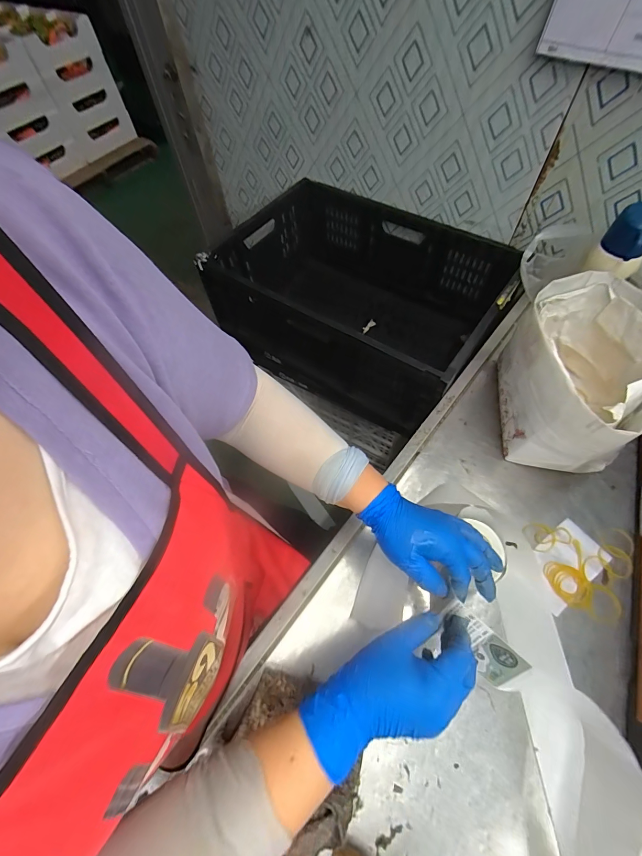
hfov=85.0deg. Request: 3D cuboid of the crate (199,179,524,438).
[{"bbox_3d":[0.077,-0.308,0.844,0.618,0.241,0.404,31,66,19],"label":"crate"}]

